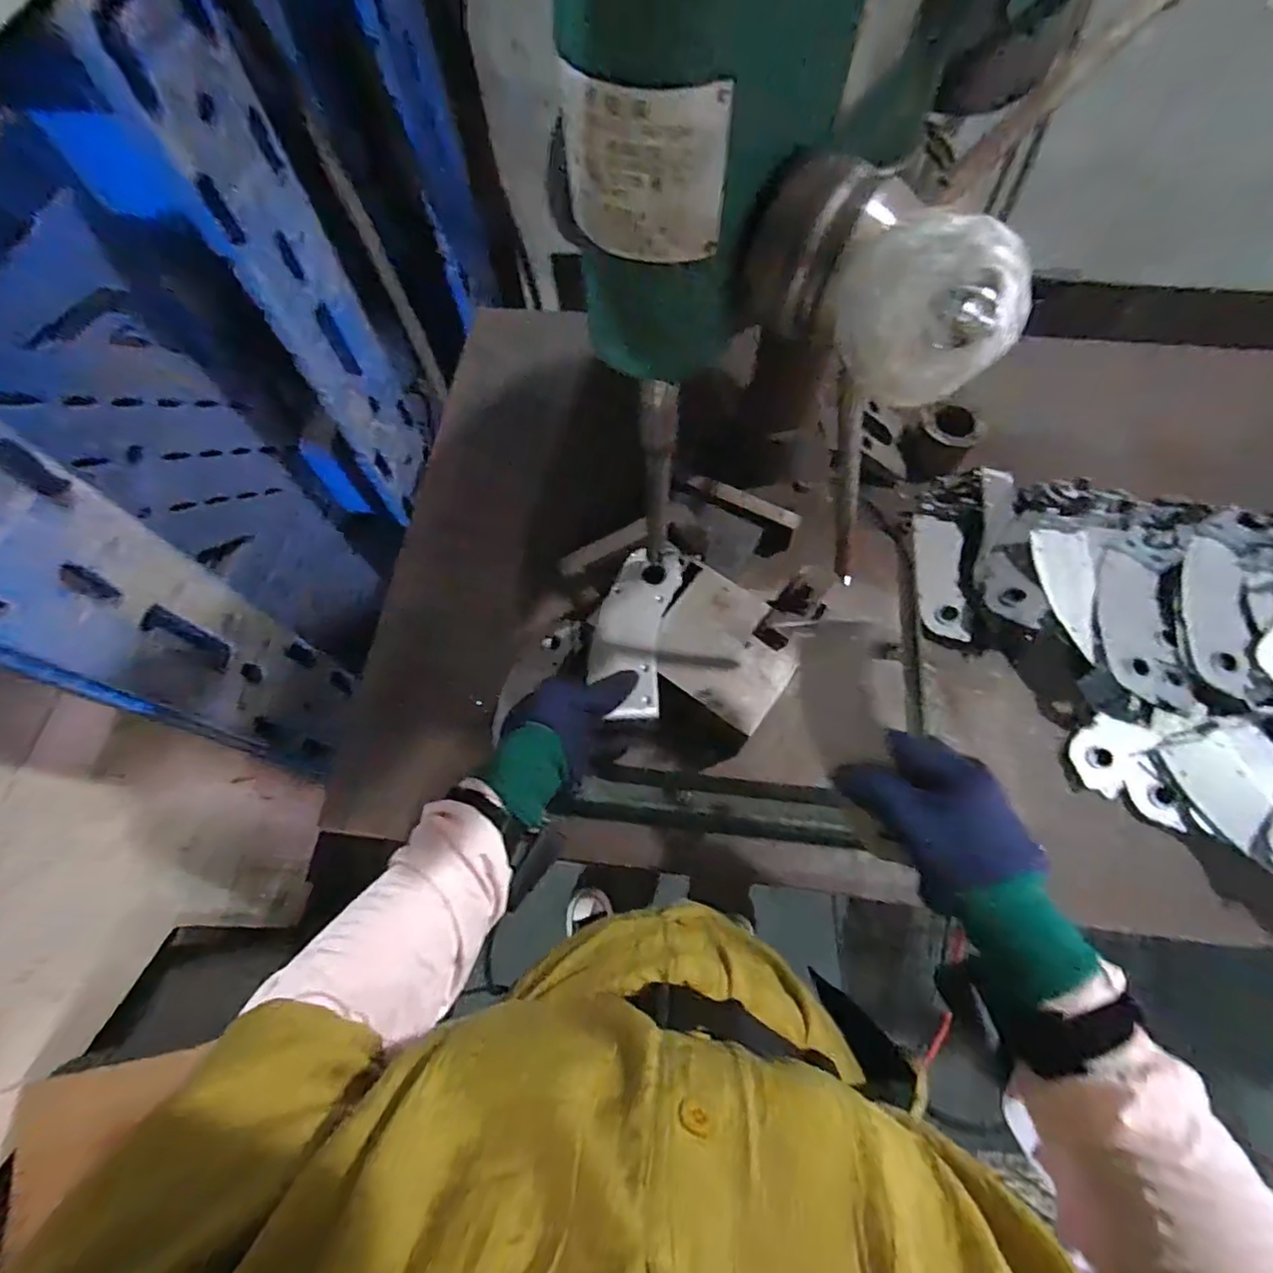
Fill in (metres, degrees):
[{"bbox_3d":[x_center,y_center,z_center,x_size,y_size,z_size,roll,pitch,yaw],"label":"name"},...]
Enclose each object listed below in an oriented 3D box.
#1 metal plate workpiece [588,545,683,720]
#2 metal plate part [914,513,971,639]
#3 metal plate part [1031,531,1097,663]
[{"bbox_3d":[-0.002,-0.010,0.552,0.066,0.013,0.168,9,66,6],"label":"metal plate workpiece"},{"bbox_3d":[0.364,-0.075,0.720,0.052,0.010,0.159,2,70,9],"label":"metal plate part"},{"bbox_3d":[0.473,-0.049,0.651,0.059,0.004,0.145,-2,70,6],"label":"metal plate part"}]

